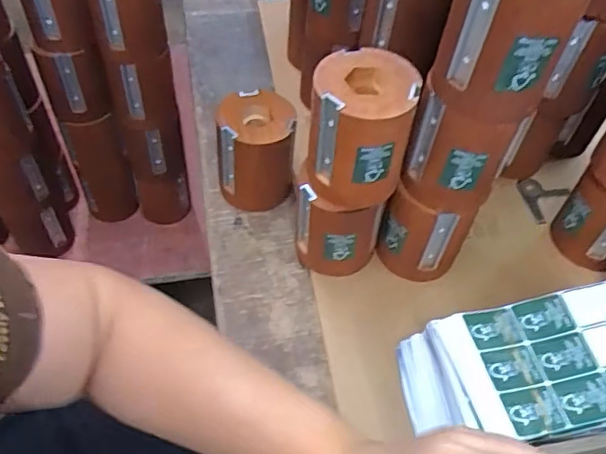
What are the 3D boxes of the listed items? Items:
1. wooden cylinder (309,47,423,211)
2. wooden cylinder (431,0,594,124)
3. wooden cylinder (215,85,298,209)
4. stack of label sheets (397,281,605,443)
[{"bbox_3d":[0.047,-0.075,0.446,0.079,0.102,0.073,-1,53,-4],"label":"wooden cylinder"},{"bbox_3d":[0.138,-0.132,0.375,0.078,0.097,0.076,20,54,12],"label":"wooden cylinder"},{"bbox_3d":[-0.048,-0.079,0.582,0.080,0.100,0.077,3,53,-1],"label":"wooden cylinder"},{"bbox_3d":[0.179,0.120,0.453,0.180,0.075,0.113,-5,53,-7],"label":"stack of label sheets"}]

